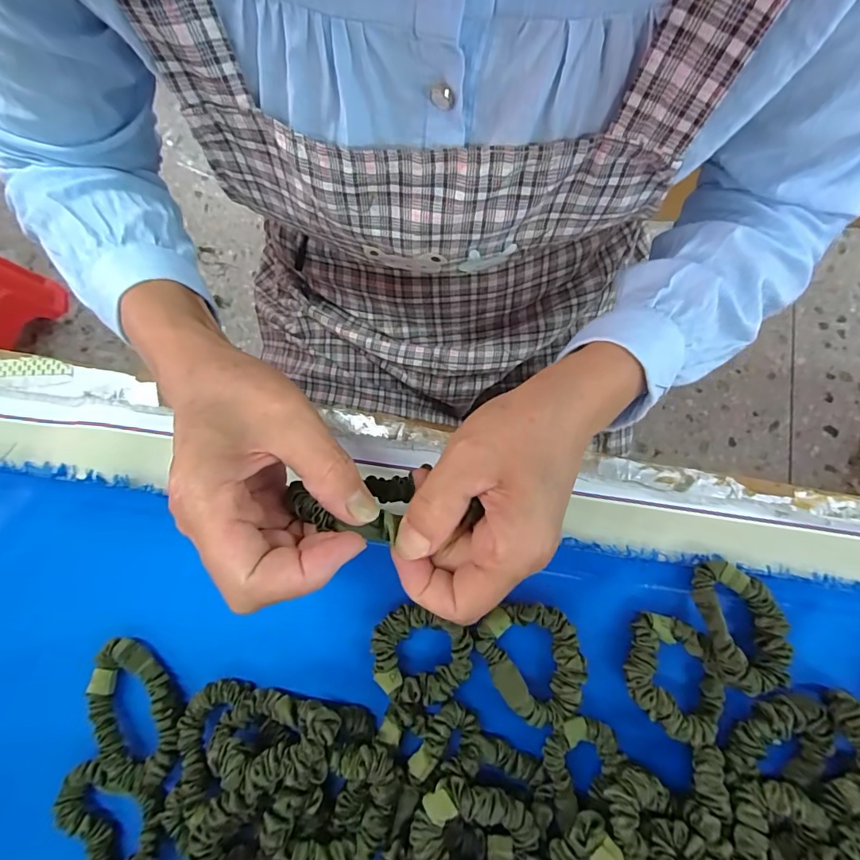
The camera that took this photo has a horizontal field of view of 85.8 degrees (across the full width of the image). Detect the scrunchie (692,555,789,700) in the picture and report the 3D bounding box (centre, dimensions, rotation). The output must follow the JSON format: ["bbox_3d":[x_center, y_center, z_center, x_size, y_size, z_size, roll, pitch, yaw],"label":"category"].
[{"bbox_3d":[0.181,0.112,0.268,0.046,0.020,0.067,0,78,4],"label":"scrunchie"}]

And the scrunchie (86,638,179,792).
[{"bbox_3d":[-0.174,0.164,0.271,0.041,0.014,0.081,-30,78,-3],"label":"scrunchie"}]

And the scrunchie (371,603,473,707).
[{"bbox_3d":[-0.006,0.133,0.271,0.058,0.009,0.049,21,80,8],"label":"scrunchie"}]

